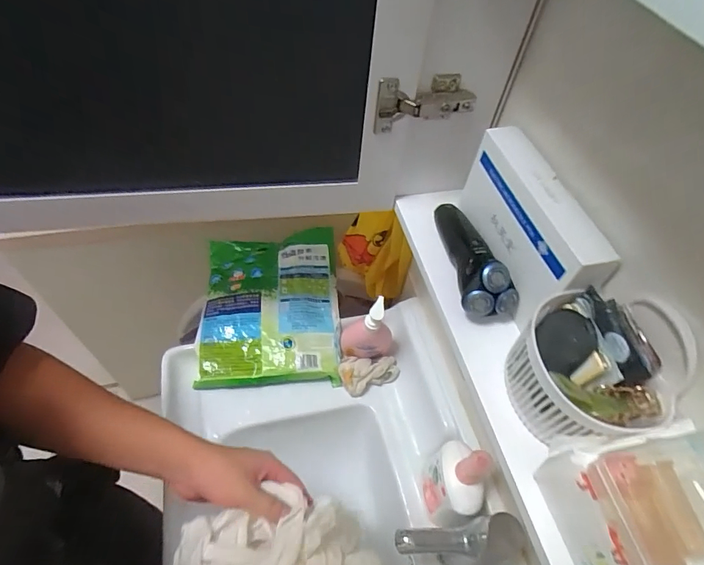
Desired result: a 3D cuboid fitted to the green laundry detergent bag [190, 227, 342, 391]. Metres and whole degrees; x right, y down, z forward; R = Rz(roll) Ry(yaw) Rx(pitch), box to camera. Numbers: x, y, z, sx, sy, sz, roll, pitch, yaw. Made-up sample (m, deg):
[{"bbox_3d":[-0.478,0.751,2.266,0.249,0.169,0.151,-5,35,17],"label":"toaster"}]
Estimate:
[{"bbox_3d":[-0.156,0.034,0.818,0.254,0.055,0.328,-2,54,-6],"label":"green laundry detergent bag"}]

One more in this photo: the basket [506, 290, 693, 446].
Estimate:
[{"bbox_3d":[0.197,0.071,0.359,0.108,0.106,0.119,-5,55,-8],"label":"basket"}]

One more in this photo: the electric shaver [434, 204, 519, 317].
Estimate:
[{"bbox_3d":[0.135,-0.038,0.464,0.057,0.049,0.157,-2,54,-6],"label":"electric shaver"}]

